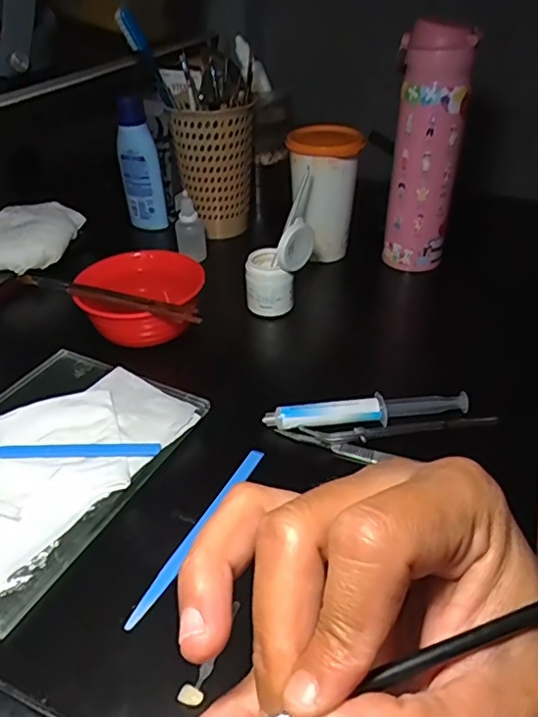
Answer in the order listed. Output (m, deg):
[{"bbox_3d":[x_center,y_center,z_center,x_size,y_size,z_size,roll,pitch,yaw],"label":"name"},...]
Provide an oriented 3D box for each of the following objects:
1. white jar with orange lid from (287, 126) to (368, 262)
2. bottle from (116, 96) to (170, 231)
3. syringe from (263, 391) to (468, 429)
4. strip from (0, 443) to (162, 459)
[{"bbox_3d":[0.055,-0.167,0.587,0.071,0.123,0.071,3,37,5],"label":"white jar with orange lid"},{"bbox_3d":[-0.146,-0.216,0.643,0.043,0.138,0.026,-11,38,-14],"label":"bottle"},{"bbox_3d":[0.071,0.038,0.409,0.144,0.017,0.016,-4,37,-6],"label":"syringe"},{"bbox_3d":[-0.142,0.061,0.375,0.136,0.004,0.011,-1,37,-1],"label":"strip"}]

